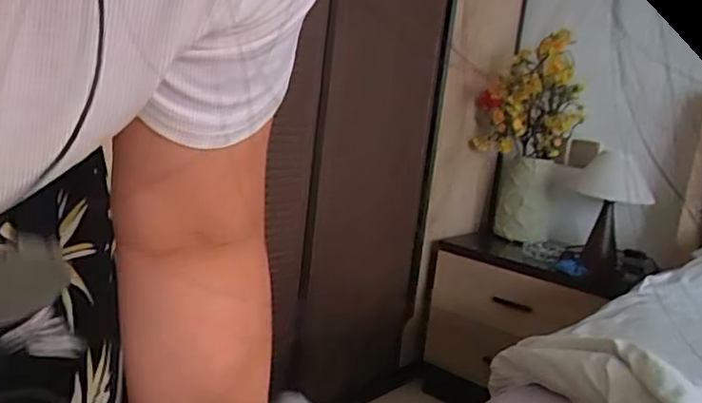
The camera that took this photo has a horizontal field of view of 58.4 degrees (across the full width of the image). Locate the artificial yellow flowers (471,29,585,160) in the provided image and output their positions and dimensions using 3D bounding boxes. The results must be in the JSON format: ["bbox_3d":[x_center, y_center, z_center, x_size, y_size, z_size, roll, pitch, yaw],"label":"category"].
[{"bbox_3d":[0.508,-0.294,1.786,0.275,0.314,0.216,9,12,18],"label":"artificial yellow flowers"}]

